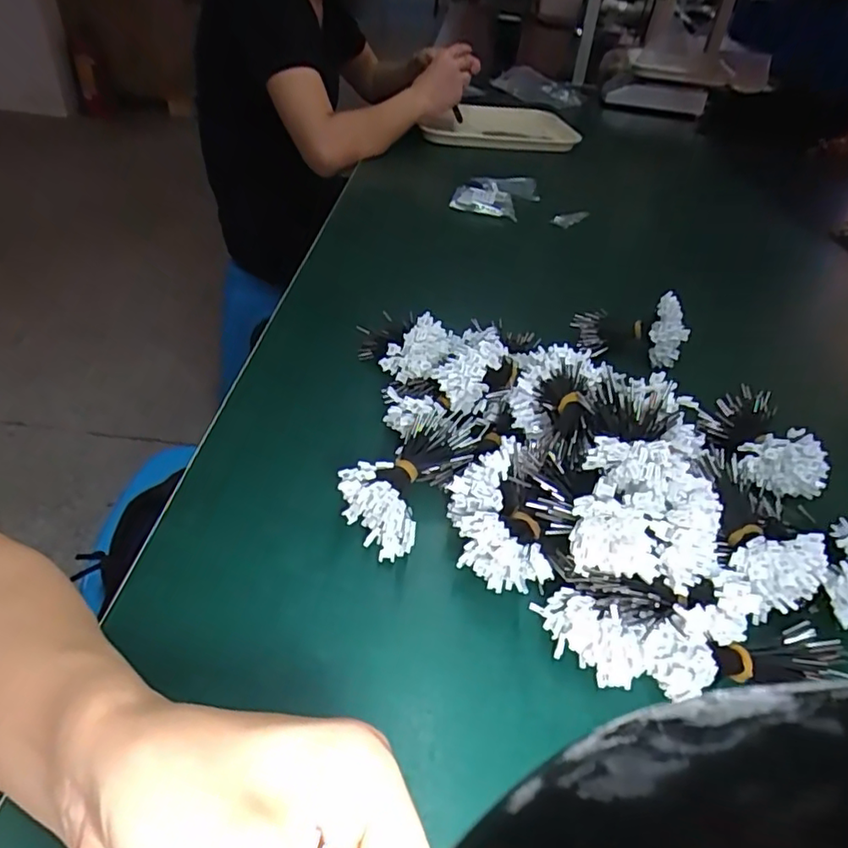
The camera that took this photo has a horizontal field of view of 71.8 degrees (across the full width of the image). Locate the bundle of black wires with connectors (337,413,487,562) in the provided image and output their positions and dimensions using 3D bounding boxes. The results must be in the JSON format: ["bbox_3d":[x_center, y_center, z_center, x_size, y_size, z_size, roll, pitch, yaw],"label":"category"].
[{"bbox_3d":[-0.006,0.031,0.358,0.052,0.033,0.102,27,43,25],"label":"bundle of black wires with connectors"}]

